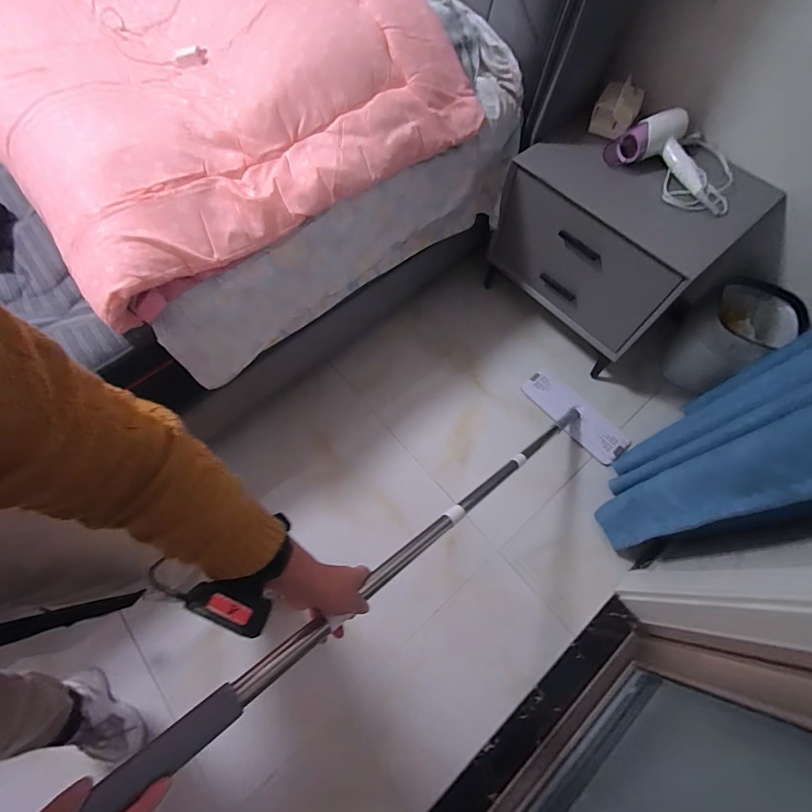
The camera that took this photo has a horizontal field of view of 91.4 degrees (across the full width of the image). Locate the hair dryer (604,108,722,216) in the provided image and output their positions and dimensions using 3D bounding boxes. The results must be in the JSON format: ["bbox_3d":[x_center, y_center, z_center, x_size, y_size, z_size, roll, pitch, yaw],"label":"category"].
[{"bbox_3d":[0.599,-0.548,0.873,0.282,0.090,0.120,33,71,14],"label":"hair dryer"}]

